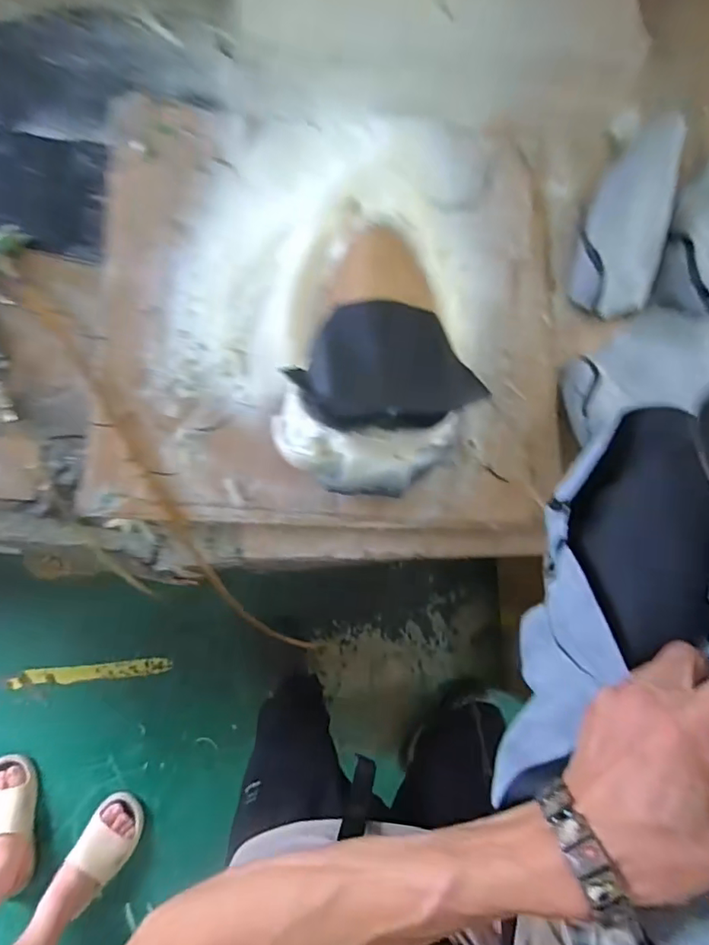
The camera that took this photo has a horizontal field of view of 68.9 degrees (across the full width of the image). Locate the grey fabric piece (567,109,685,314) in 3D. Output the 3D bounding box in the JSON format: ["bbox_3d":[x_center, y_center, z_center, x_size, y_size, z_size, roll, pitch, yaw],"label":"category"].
[{"bbox_3d":[0.394,-0.377,0.729,0.127,0.045,0.334,17,82,-2],"label":"grey fabric piece"}]

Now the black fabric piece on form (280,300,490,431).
[{"bbox_3d":[0.034,-0.117,0.561,0.196,0.034,0.137,-4,83,-4],"label":"black fabric piece on form"}]

